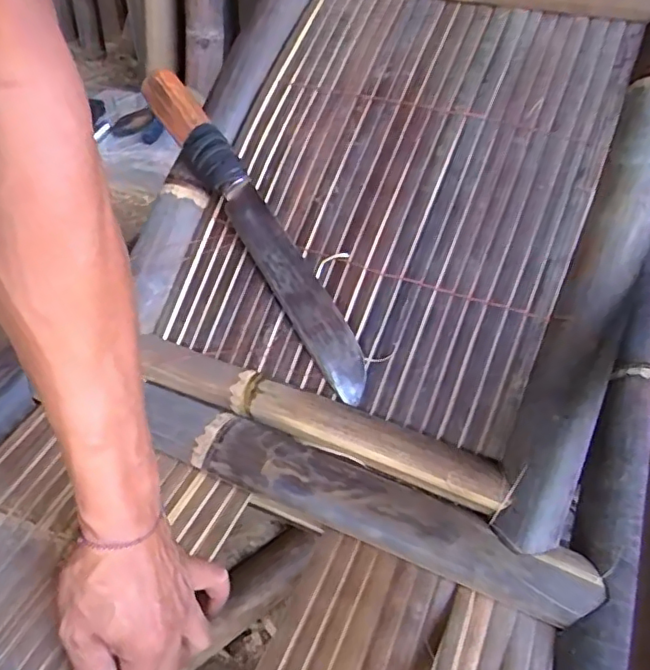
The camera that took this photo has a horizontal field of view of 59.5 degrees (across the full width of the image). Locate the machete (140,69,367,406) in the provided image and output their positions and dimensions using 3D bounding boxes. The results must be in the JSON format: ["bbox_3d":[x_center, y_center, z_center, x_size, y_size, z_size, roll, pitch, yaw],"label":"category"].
[{"bbox_3d":[-0.056,-0.091,0.491,0.330,0.041,0.029,57,21,9],"label":"machete"}]

